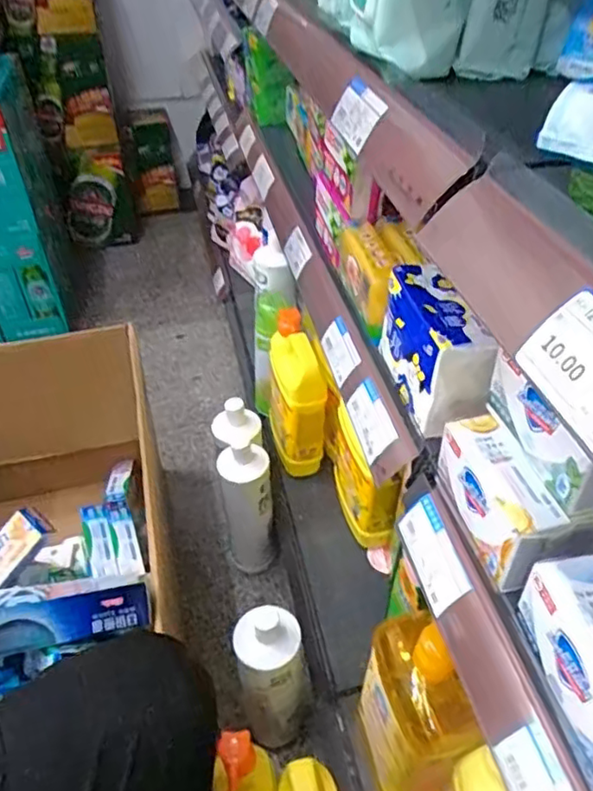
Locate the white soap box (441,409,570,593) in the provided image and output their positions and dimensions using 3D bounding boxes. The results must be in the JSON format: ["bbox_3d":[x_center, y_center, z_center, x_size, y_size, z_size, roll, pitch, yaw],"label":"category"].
[{"bbox_3d":[0.133,0.067,0.414,0.040,0.053,0.105,-9,42,-9],"label":"white soap box"}]

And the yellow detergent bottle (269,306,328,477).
[{"bbox_3d":[-0.002,-0.004,0.976,0.072,0.229,0.130,-8,42,-8],"label":"yellow detergent bottle"}]

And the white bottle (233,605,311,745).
[{"bbox_3d":[-0.027,0.330,0.729,0.077,0.191,0.074,-11,43,-11],"label":"white bottle"}]

